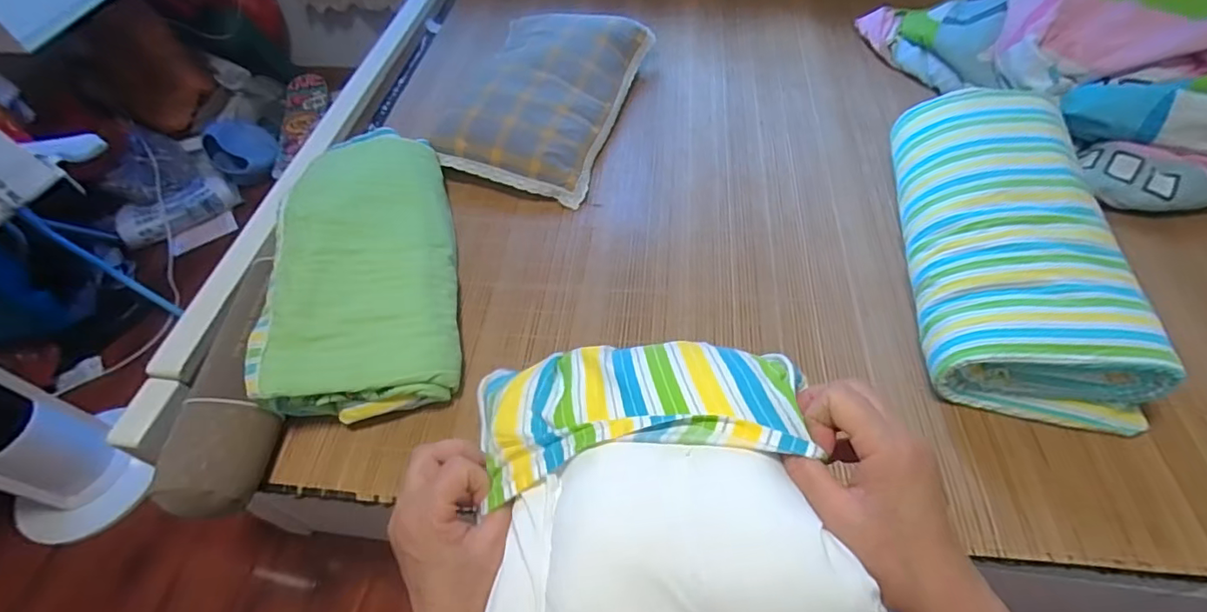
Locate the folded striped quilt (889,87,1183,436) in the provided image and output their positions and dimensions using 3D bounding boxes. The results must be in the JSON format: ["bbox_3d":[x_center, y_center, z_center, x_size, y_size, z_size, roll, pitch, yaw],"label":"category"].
[{"bbox_3d":[0.592,-0.108,0.805,0.241,0.159,0.524,6,55,9],"label":"folded striped quilt"}]

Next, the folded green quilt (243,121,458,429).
[{"bbox_3d":[-0.363,-0.085,0.835,0.250,0.131,0.491,-8,54,-1],"label":"folded green quilt"}]

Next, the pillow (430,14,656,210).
[{"bbox_3d":[-0.149,-0.450,1.141,0.373,0.096,0.512,14,57,14],"label":"pillow"}]

